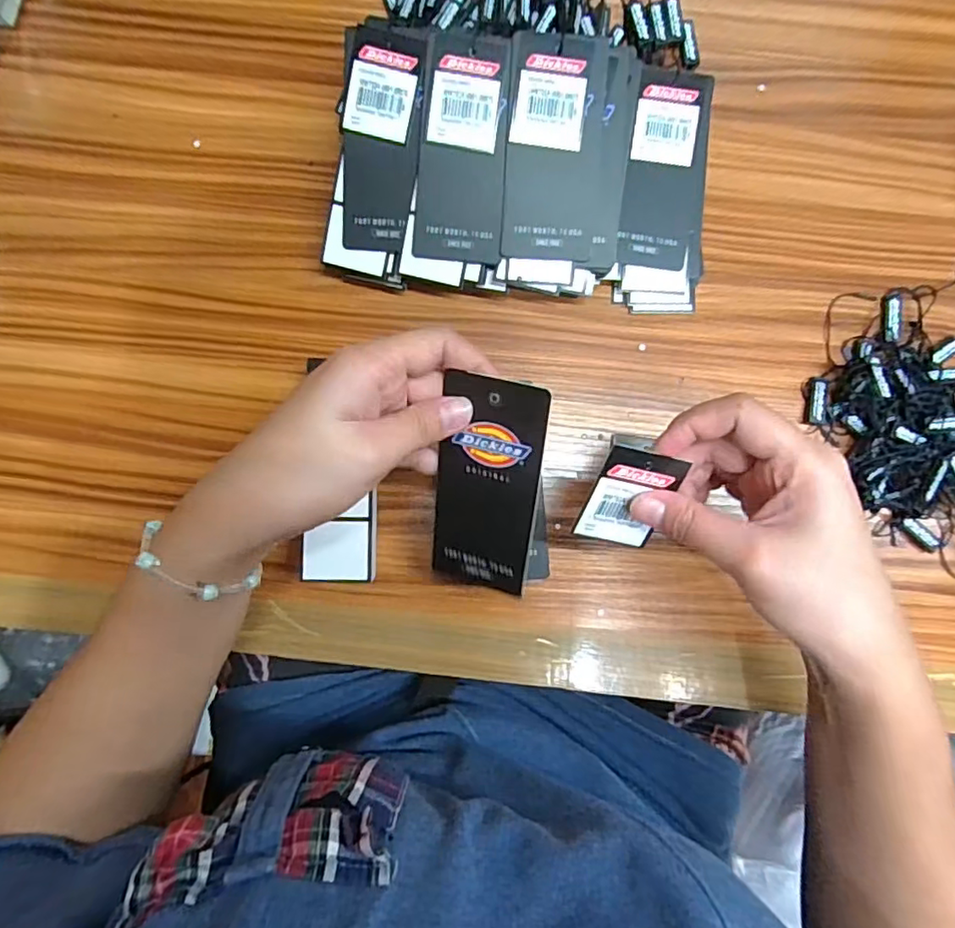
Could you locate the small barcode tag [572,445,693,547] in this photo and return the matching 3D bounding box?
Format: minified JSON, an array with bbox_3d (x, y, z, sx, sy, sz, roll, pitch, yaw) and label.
[{"bbox_3d":[0.068,0.016,0.258,0.036,0.004,0.049,13,120,-10],"label":"small barcode tag"}]

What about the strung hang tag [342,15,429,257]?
[{"bbox_3d":[-0.051,-0.172,0.307,0.040,0.004,0.110,8,103,4],"label":"strung hang tag"}]

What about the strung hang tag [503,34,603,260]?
[{"bbox_3d":[0.039,-0.165,0.304,0.048,0.004,0.107,2,103,0],"label":"strung hang tag"}]

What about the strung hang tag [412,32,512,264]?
[{"bbox_3d":[-0.008,-0.165,0.305,0.046,0.004,0.107,5,104,0],"label":"strung hang tag"}]

